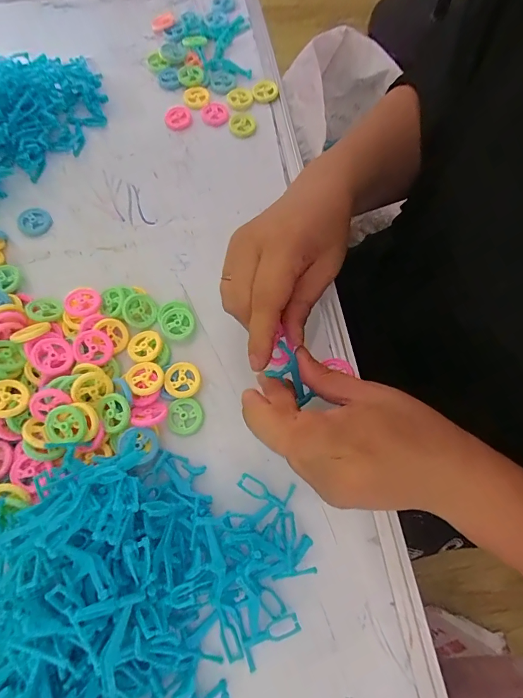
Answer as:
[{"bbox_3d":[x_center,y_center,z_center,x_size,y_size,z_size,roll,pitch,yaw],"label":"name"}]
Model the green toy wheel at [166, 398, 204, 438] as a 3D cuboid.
[{"bbox_3d":[-0.061,0.055,0.305,0.028,0.005,0.030,1,69,-2],"label":"green toy wheel"}]

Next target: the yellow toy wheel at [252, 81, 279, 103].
[{"bbox_3d":[0.005,-0.295,0.435,0.030,0.005,0.030,1,69,-2],"label":"yellow toy wheel"}]

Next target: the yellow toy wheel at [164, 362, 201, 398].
[{"bbox_3d":[-0.065,0.025,0.310,0.028,0.005,0.029,1,69,-2],"label":"yellow toy wheel"}]

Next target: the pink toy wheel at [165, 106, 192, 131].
[{"bbox_3d":[-0.092,-0.258,0.421,0.027,0.004,0.032,21,70,6],"label":"pink toy wheel"}]

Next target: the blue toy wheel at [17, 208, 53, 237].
[{"bbox_3d":[-0.221,-0.124,0.368,0.030,0.008,0.026,-32,74,-13],"label":"blue toy wheel"}]

